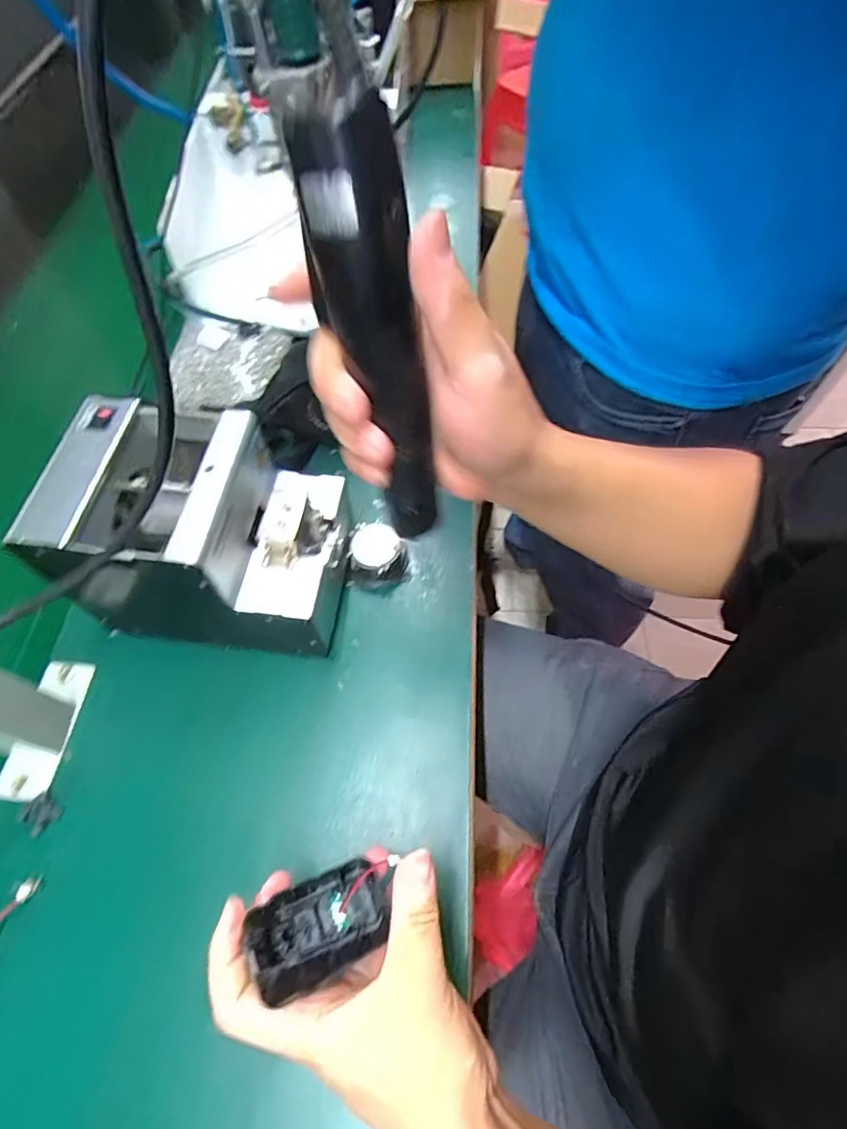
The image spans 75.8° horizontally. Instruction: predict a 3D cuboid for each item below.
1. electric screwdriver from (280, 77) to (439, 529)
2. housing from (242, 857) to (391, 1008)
[{"bbox_3d":[-0.017,-0.093,0.246,0.037,0.185,0.030,-26,46,-13],"label":"electric screwdriver"},{"bbox_3d":[-0.052,0.187,0.284,0.065,0.038,0.046,-20,62,-10],"label":"housing"}]

